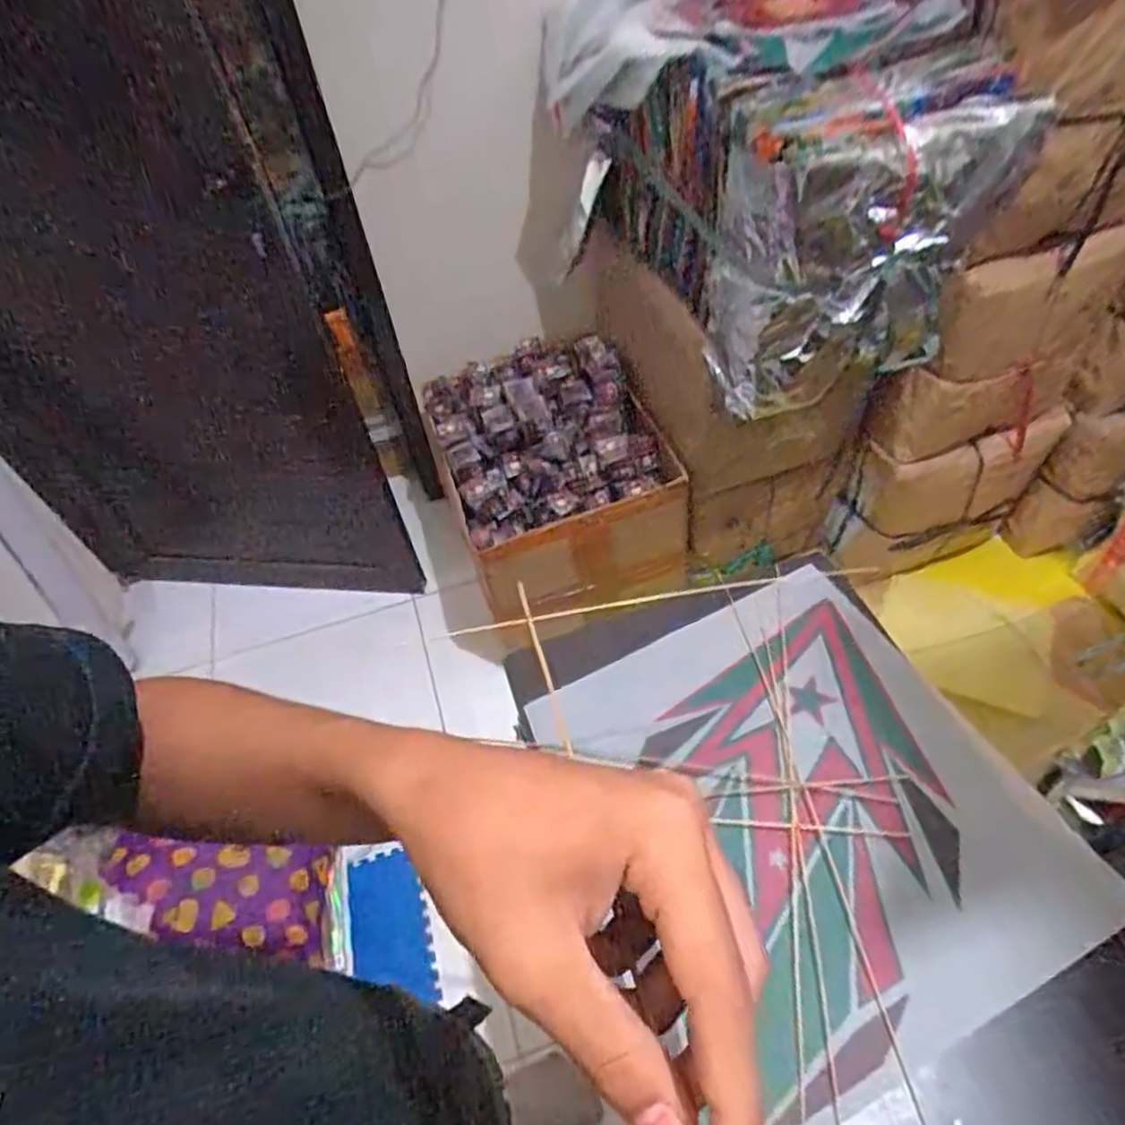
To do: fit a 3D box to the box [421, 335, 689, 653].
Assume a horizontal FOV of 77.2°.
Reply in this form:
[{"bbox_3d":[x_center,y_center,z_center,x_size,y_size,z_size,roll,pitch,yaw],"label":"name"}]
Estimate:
[{"bbox_3d":[-0.028,-0.183,1.534,0.418,0.323,0.527,-19,51,-9],"label":"box"}]

